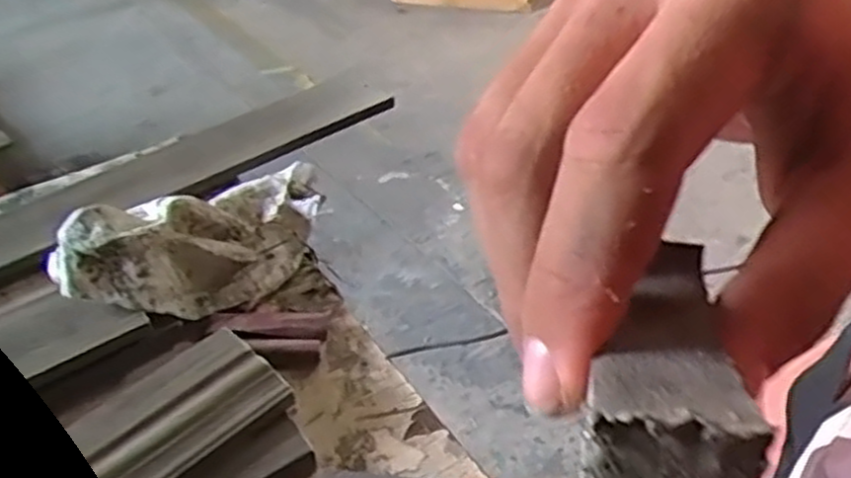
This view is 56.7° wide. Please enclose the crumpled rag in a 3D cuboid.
[{"bbox_3d":[-0.172,-0.010,0.614,0.119,0.070,0.222,30,49,35],"label":"crumpled rag"}]

